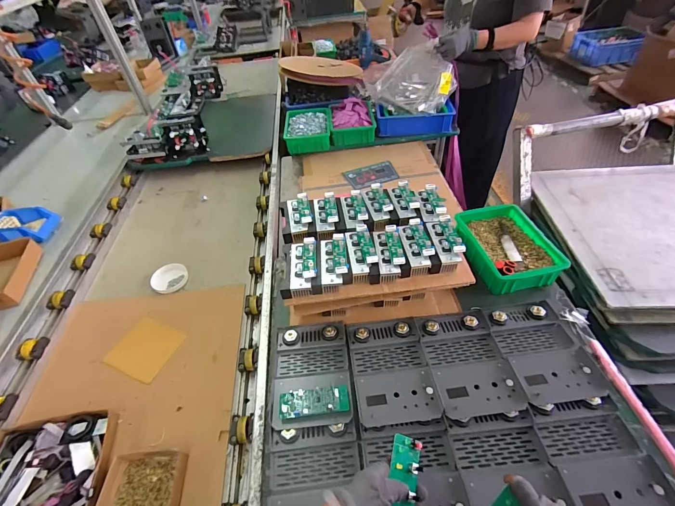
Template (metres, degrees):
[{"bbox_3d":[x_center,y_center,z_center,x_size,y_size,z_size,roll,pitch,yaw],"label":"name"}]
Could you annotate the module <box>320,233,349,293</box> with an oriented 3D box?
[{"bbox_3d":[-0.007,0.020,0.721,0.056,0.046,0.127,-4,46,3],"label":"module"}]

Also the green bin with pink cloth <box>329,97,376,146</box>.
[{"bbox_3d":[0.061,-0.545,1.381,0.176,0.101,0.209,-5,46,2],"label":"green bin with pink cloth"}]

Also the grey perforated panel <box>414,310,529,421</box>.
[{"bbox_3d":[0.260,0.217,0.680,0.150,0.028,0.216,-7,46,0],"label":"grey perforated panel"}]

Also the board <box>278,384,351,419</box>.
[{"bbox_3d":[-0.043,0.280,0.624,0.128,0.019,0.045,-7,46,0],"label":"board"}]

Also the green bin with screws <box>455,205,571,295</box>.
[{"bbox_3d":[0.442,-0.014,0.884,0.193,0.089,0.251,-13,46,-5],"label":"green bin with screws"}]

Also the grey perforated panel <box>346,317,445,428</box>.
[{"bbox_3d":[0.108,0.231,0.680,0.151,0.029,0.217,-8,46,-1],"label":"grey perforated panel"}]

